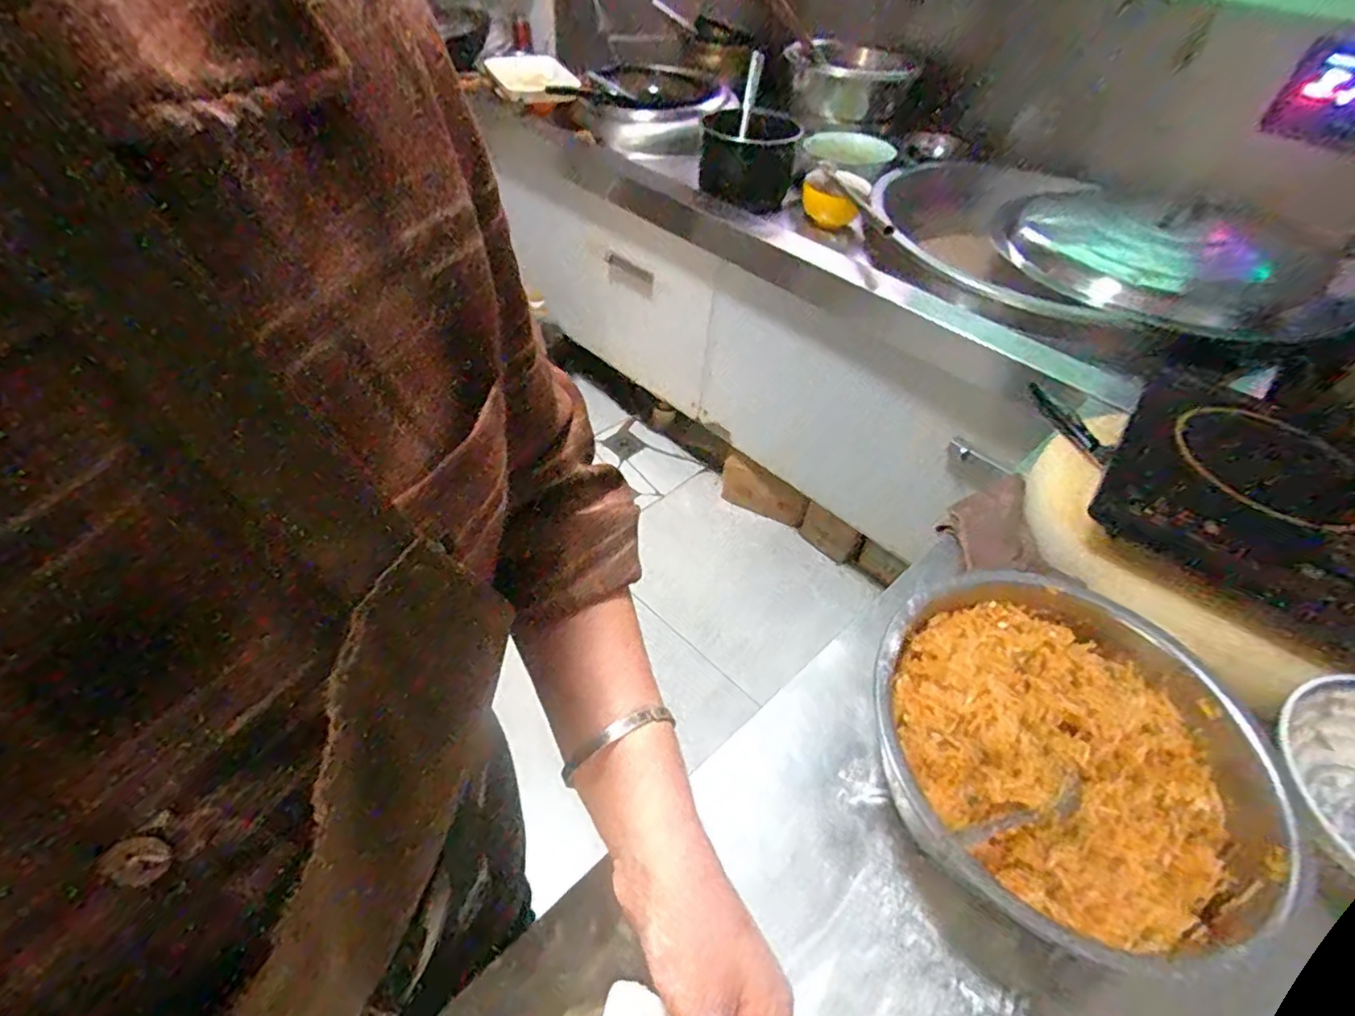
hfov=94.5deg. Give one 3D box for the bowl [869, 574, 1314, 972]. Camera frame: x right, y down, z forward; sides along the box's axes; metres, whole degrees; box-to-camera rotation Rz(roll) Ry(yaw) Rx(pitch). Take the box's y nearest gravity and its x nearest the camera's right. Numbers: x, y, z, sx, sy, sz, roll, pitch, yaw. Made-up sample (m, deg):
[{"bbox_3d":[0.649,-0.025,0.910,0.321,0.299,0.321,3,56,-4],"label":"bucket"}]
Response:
[{"bbox_3d":[0.296,0.197,0.509,0.293,0.108,0.282,5,47,-5],"label":"bowl"}]

